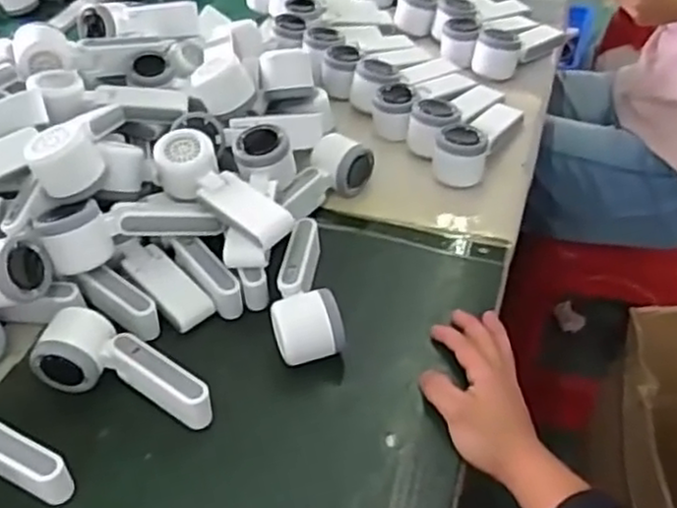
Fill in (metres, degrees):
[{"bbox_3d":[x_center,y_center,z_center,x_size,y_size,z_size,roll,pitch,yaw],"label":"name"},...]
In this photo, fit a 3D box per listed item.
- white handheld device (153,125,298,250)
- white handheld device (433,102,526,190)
[{"bbox_3d":[-0.111,-0.065,0.683,0.162,0.054,0.048,31,54,31],"label":"white handheld device"},{"bbox_3d":[0.165,-0.141,0.831,0.058,0.067,0.156,21,49,23],"label":"white handheld device"}]

